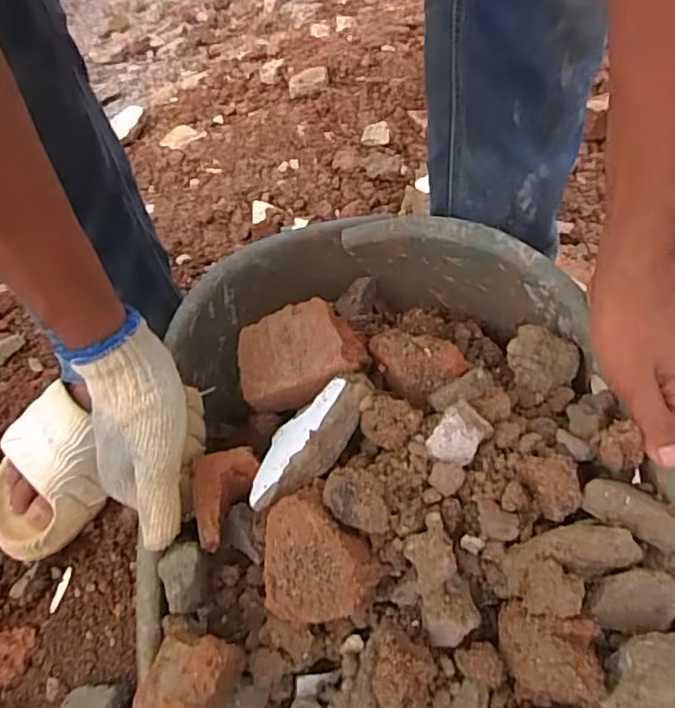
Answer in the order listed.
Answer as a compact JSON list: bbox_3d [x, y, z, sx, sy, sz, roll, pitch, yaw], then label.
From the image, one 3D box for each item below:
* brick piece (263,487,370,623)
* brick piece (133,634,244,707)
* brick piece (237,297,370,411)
[{"bbox_3d":[-0.013,0.117,0.352,0.061,0.037,0.068,-3,53,7],"label":"brick piece"},{"bbox_3d":[-0.086,0.193,0.344,0.046,0.029,0.054,7,55,13],"label":"brick piece"},{"bbox_3d":[-0.022,0.005,0.450,0.090,0.050,0.074,-28,59,19],"label":"brick piece"}]

